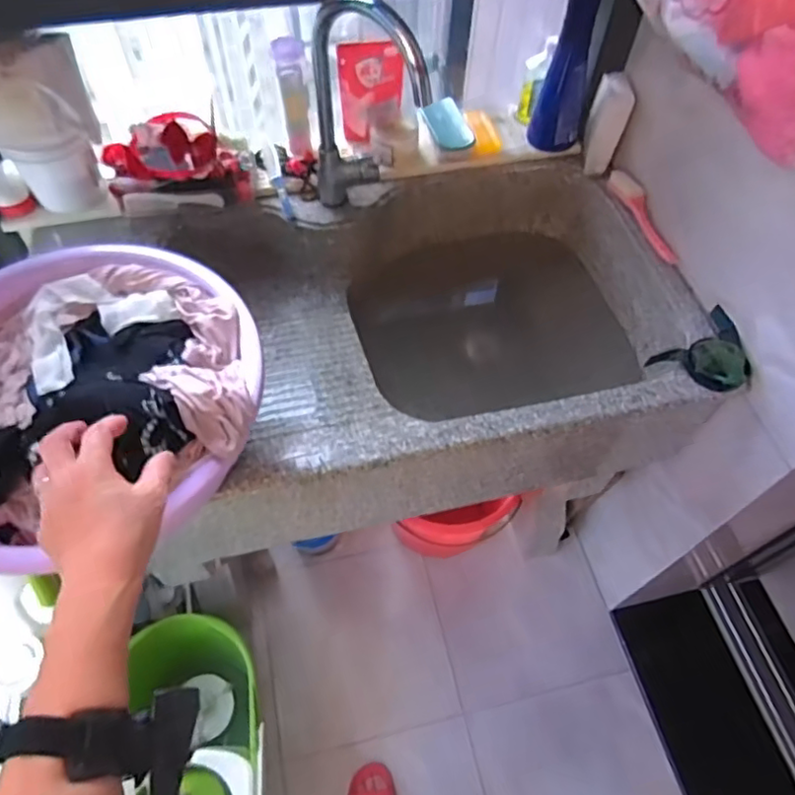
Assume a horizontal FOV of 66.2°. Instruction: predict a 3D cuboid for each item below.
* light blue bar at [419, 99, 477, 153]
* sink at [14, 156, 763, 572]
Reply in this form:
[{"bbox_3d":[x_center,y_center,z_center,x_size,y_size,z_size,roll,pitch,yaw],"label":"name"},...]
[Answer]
[{"bbox_3d":[0.088,-0.467,1.049,0.059,0.020,0.116,-25,66,9],"label":"light blue bar"},{"bbox_3d":[-0.017,-0.071,1.039,0.924,0.327,0.552,-10,57,-12],"label":"sink"}]

